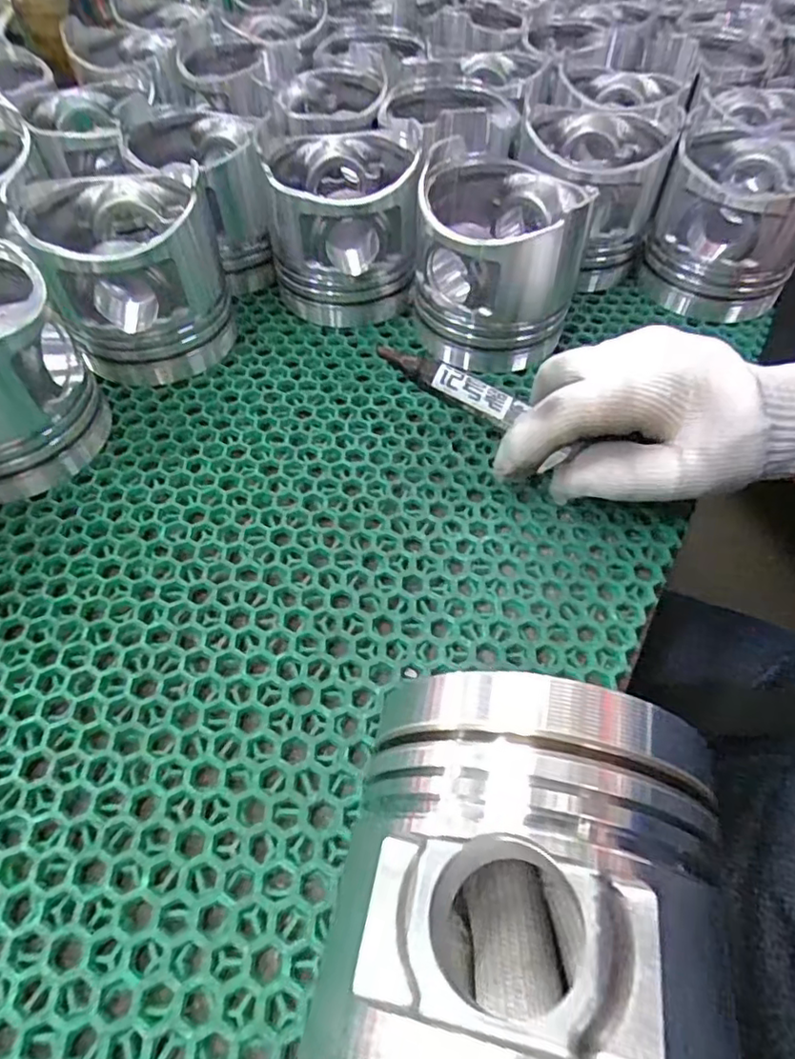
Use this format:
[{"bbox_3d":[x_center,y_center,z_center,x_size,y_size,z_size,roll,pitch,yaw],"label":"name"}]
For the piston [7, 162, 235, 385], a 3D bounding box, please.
[{"bbox_3d":[-0.141,-0.137,0.315,0.085,0.081,0.087,1,54,-1],"label":"piston"}]

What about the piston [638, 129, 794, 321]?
[{"bbox_3d":[0.206,-0.190,0.362,0.087,0.085,0.094,24,57,14],"label":"piston"}]

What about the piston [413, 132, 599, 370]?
[{"bbox_3d":[0.054,-0.146,0.325,0.086,0.084,0.090,12,55,7],"label":"piston"}]

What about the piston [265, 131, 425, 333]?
[{"bbox_3d":[-0.032,-0.179,0.349,0.084,0.080,0.087,-4,55,-5],"label":"piston"}]

